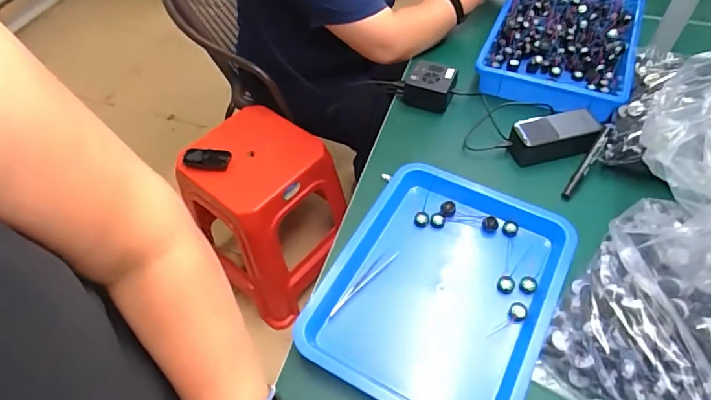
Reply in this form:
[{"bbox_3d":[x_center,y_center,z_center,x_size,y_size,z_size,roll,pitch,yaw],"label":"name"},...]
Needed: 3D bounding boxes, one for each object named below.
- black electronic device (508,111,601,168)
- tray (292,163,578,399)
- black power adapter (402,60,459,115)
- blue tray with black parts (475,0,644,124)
[{"bbox_3d":[0.306,-0.100,0.715,0.133,0.048,0.059,-8,52,-2],"label":"black electronic device"},{"bbox_3d":[0.107,0.105,0.582,0.269,0.038,0.331,23,57,20],"label":"tray"},{"bbox_3d":[0.133,-0.205,0.814,0.082,0.051,0.070,23,57,20],"label":"black power adapter"},{"bbox_3d":[0.395,-0.309,0.874,0.250,0.052,0.379,17,56,17],"label":"blue tray with black parts"}]

